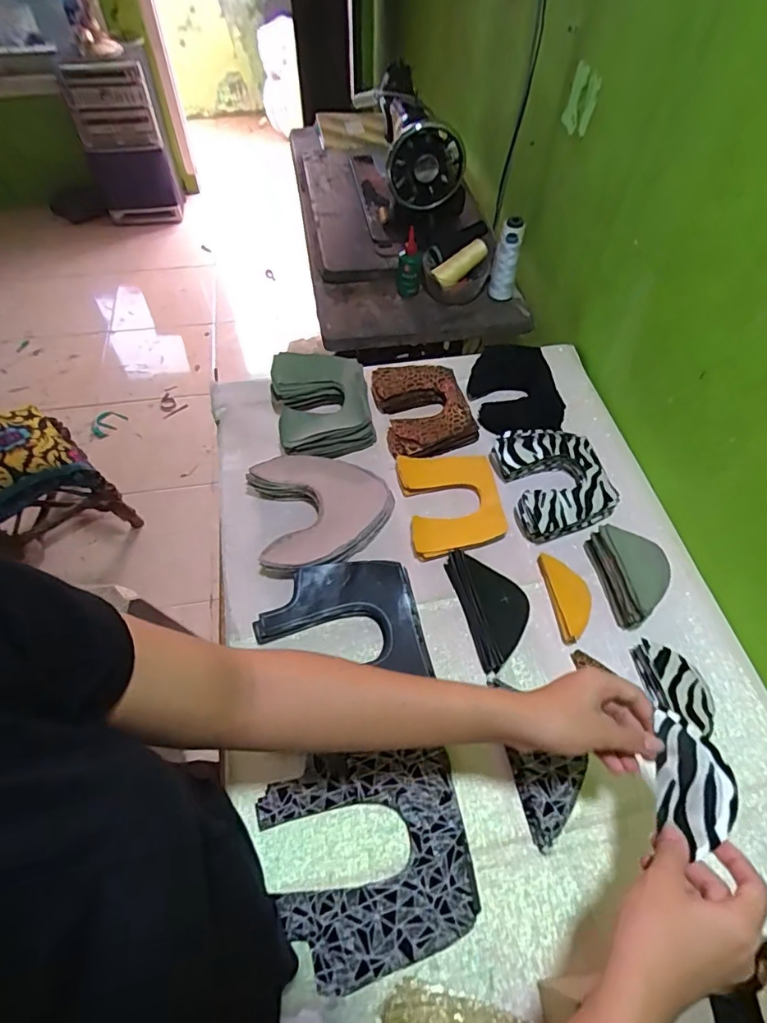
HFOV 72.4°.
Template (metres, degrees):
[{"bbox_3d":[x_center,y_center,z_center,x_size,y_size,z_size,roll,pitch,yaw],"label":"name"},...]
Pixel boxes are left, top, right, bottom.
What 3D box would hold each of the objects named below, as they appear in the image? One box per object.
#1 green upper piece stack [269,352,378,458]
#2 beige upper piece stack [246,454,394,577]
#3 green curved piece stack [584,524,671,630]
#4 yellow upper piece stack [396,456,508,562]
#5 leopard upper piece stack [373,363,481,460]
[{"bbox_3d":[-0.089,-0.154,0.778,0.138,0.078,0.170,-9,58,-8],"label":"green upper piece stack"},{"bbox_3d":[-0.077,0.000,0.685,0.180,0.059,0.170,-9,58,-7],"label":"beige upper piece stack"},{"bbox_3d":[0.293,0.073,0.627,0.053,0.070,0.120,-6,57,-6],"label":"green curved piece stack"},{"bbox_3d":[0.089,-0.017,0.695,0.118,0.033,0.157,-5,57,-5],"label":"yellow upper piece stack"},{"bbox_3d":[0.059,-0.157,0.797,0.130,0.034,0.171,-13,58,-10],"label":"leopard upper piece stack"}]

